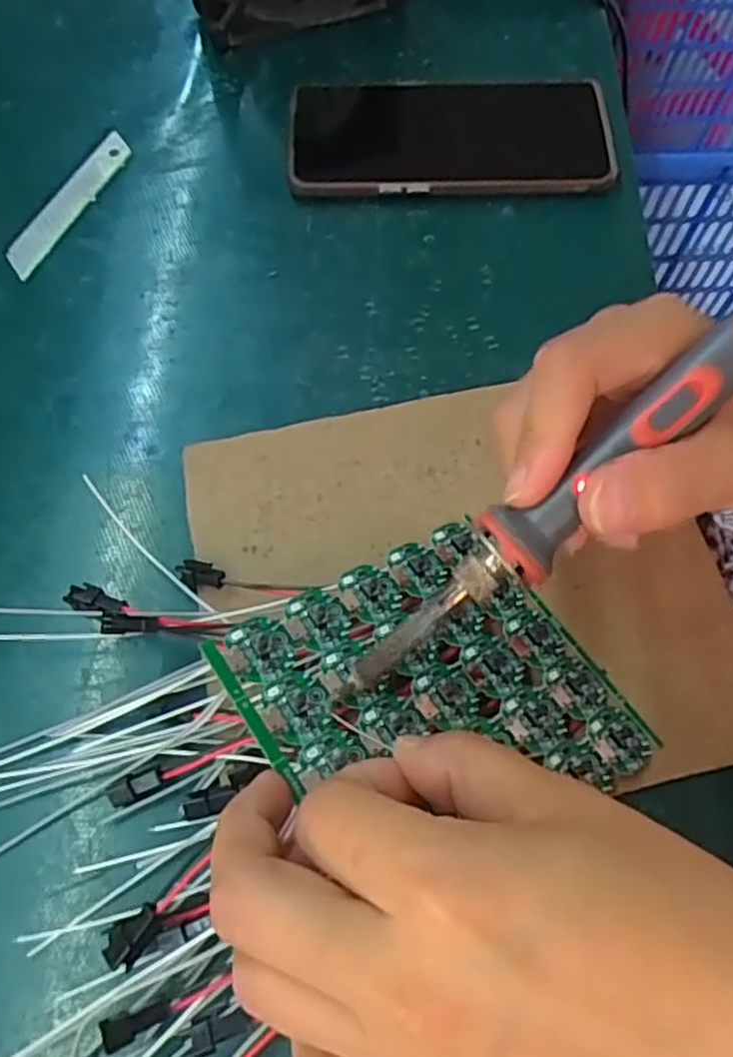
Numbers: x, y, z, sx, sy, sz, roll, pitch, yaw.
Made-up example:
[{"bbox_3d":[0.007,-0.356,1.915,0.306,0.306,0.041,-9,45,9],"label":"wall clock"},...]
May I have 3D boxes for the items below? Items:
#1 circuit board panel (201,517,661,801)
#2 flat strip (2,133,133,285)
[{"bbox_3d":[0.025,0.054,0.238,0.117,0.004,0.104,-24,66,-31],"label":"circuit board panel"},{"bbox_3d":[-0.152,-0.167,0.369,0.020,0.004,0.100,23,68,11],"label":"flat strip"}]

